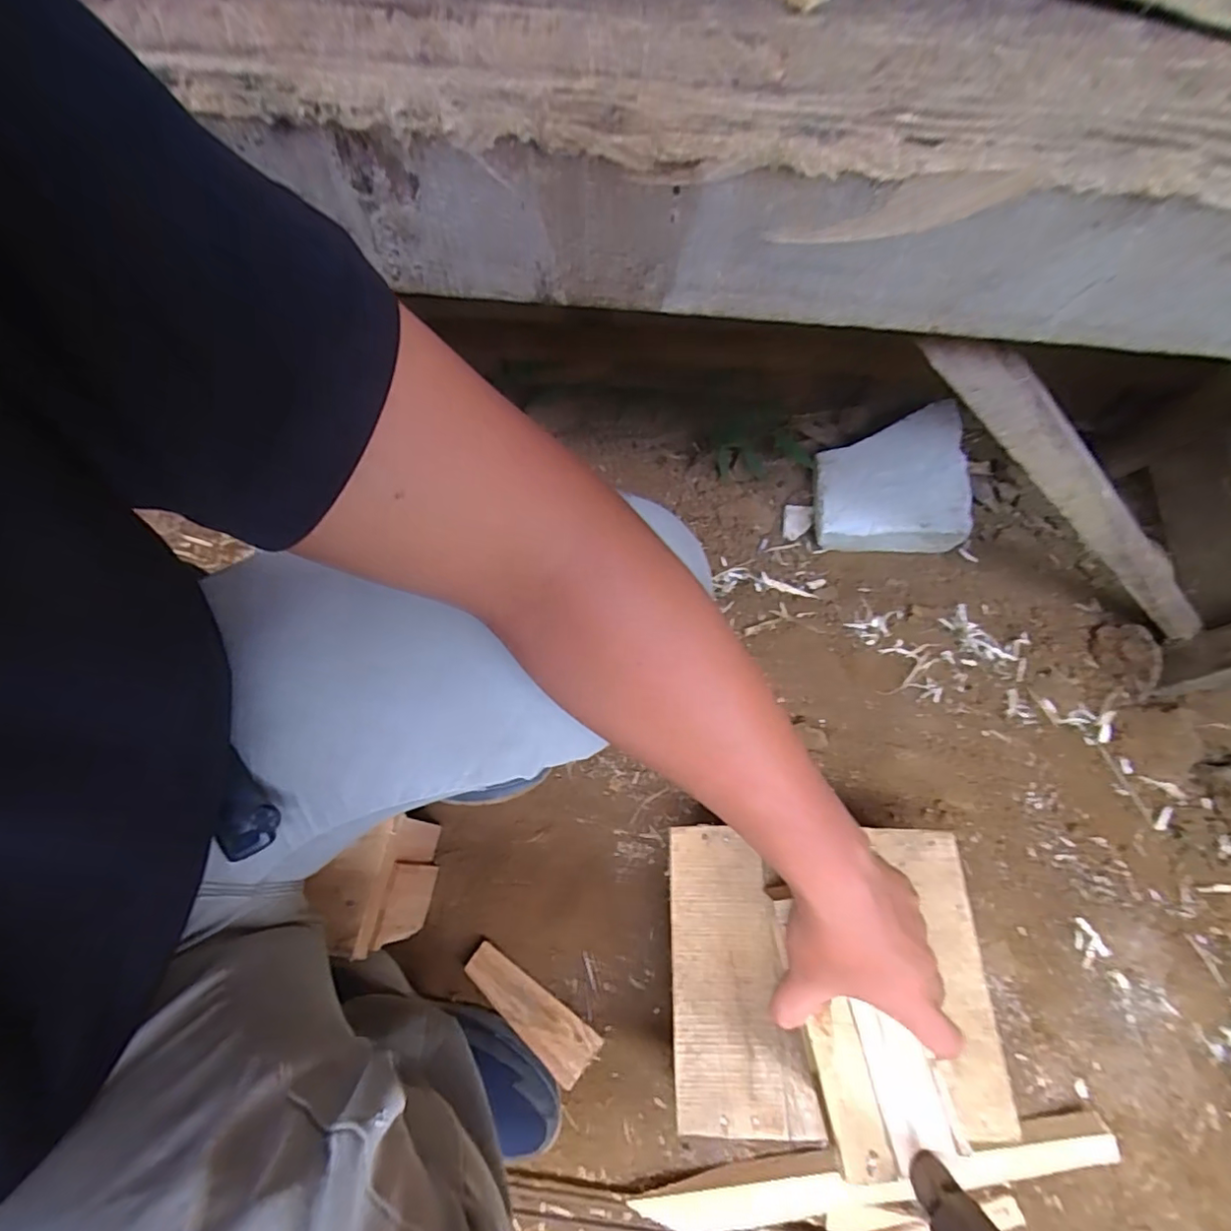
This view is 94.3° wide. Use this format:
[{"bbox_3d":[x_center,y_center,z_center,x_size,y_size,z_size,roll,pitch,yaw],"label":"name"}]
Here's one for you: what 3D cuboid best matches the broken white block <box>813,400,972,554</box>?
[{"bbox_3d":[0.398,-0.202,0.849,0.203,0.090,0.201,5,69,5],"label":"broken white block"}]

